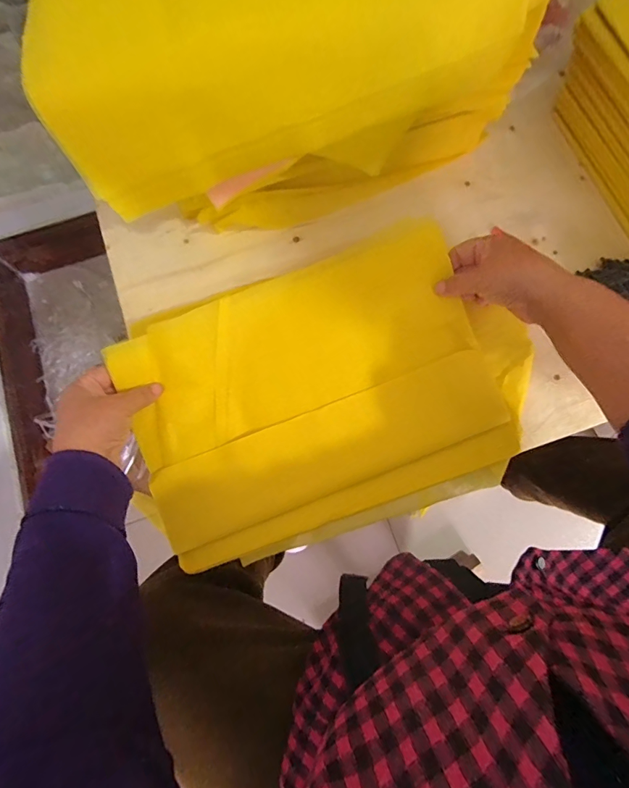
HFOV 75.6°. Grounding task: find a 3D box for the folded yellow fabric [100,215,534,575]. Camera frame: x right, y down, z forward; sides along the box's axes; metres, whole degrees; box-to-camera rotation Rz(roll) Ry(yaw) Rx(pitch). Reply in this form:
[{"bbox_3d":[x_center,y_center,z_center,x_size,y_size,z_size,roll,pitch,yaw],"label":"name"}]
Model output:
[{"bbox_3d":[0.024,-0.003,0.413,0.399,0.058,0.273,-17,78,-4],"label":"folded yellow fabric"}]

